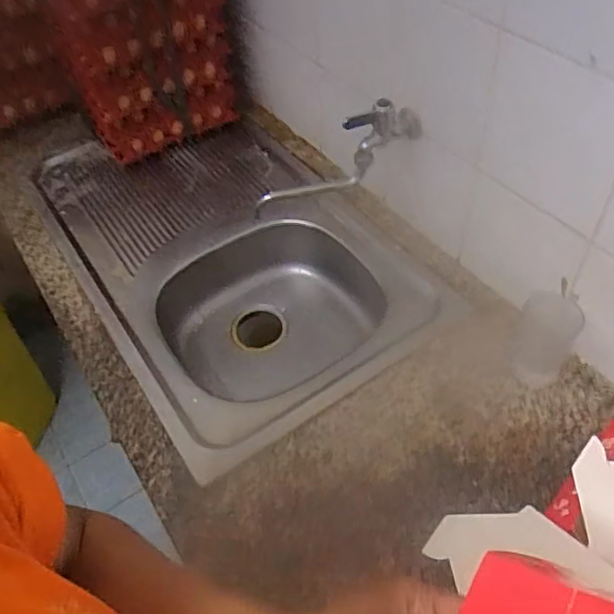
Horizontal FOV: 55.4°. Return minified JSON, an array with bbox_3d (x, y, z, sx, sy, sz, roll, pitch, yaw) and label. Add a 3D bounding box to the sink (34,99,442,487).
[{"bbox_3d":[-0.170,-0.085,1.196,0.508,0.186,0.872,-29,53,-17],"label":"sink"}]

